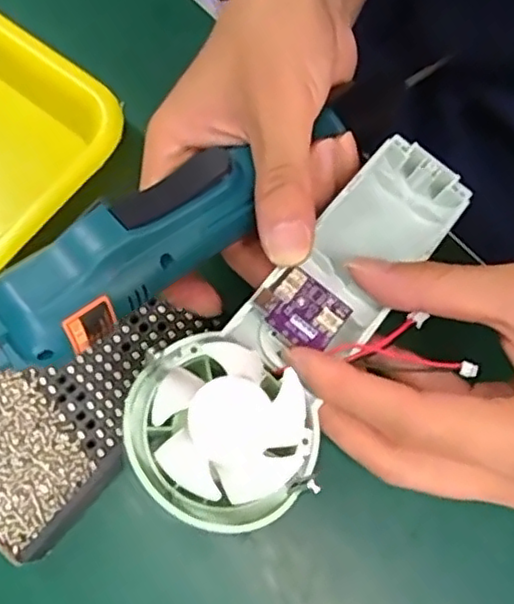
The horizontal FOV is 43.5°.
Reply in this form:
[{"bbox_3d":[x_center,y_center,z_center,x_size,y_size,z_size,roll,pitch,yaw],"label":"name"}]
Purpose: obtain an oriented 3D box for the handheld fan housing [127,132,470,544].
[{"bbox_3d":[0.028,0.006,0.233,0.070,0.025,0.172,38,60,10],"label":"handheld fan housing"}]

